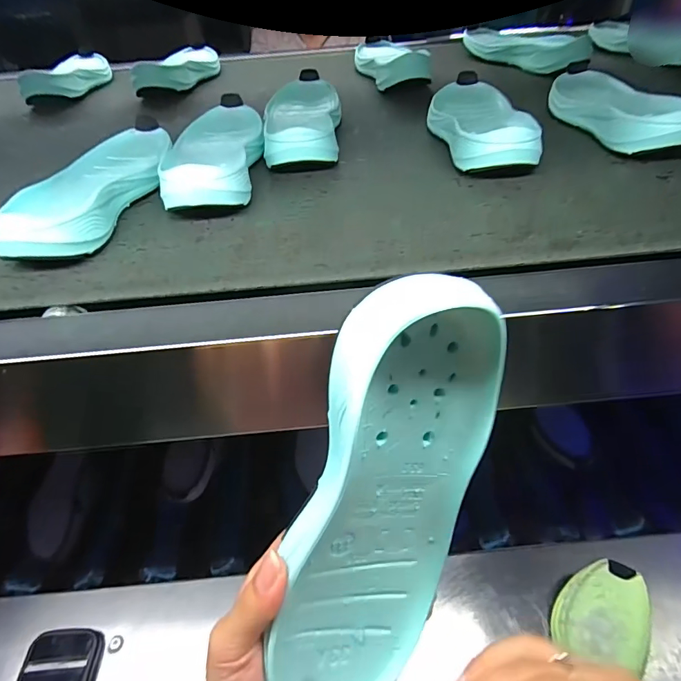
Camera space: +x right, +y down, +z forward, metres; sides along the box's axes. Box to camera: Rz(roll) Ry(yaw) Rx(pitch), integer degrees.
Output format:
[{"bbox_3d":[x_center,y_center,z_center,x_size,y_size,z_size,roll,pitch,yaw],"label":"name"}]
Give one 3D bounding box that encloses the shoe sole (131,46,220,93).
[{"bbox_3d":[-0.251,-0.444,0.711,0.084,0.041,0.224,1,44,6],"label":"shoe sole"}]

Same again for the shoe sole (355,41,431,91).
[{"bbox_3d":[0.069,-0.432,0.676,0.088,0.041,0.210,-9,44,-4],"label":"shoe sole"}]

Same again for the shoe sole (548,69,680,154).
[{"bbox_3d":[0.291,-0.255,0.477,0.092,0.040,0.224,-4,44,1],"label":"shoe sole"}]

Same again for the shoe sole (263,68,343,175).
[{"bbox_3d":[-0.043,-0.257,0.512,0.084,0.036,0.223,-4,44,1],"label":"shoe sole"}]

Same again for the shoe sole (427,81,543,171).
[{"bbox_3d":[0.145,-0.241,0.475,0.097,0.039,0.230,0,44,5],"label":"shoe sole"}]

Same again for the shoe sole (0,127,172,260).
[{"bbox_3d":[-0.225,-0.139,0.404,0.087,0.035,0.219,1,44,5],"label":"shoe sole"}]

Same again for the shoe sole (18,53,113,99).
[{"bbox_3d":[-0.441,-0.443,0.726,0.095,0.041,0.216,-8,44,-3],"label":"shoe sole"}]

